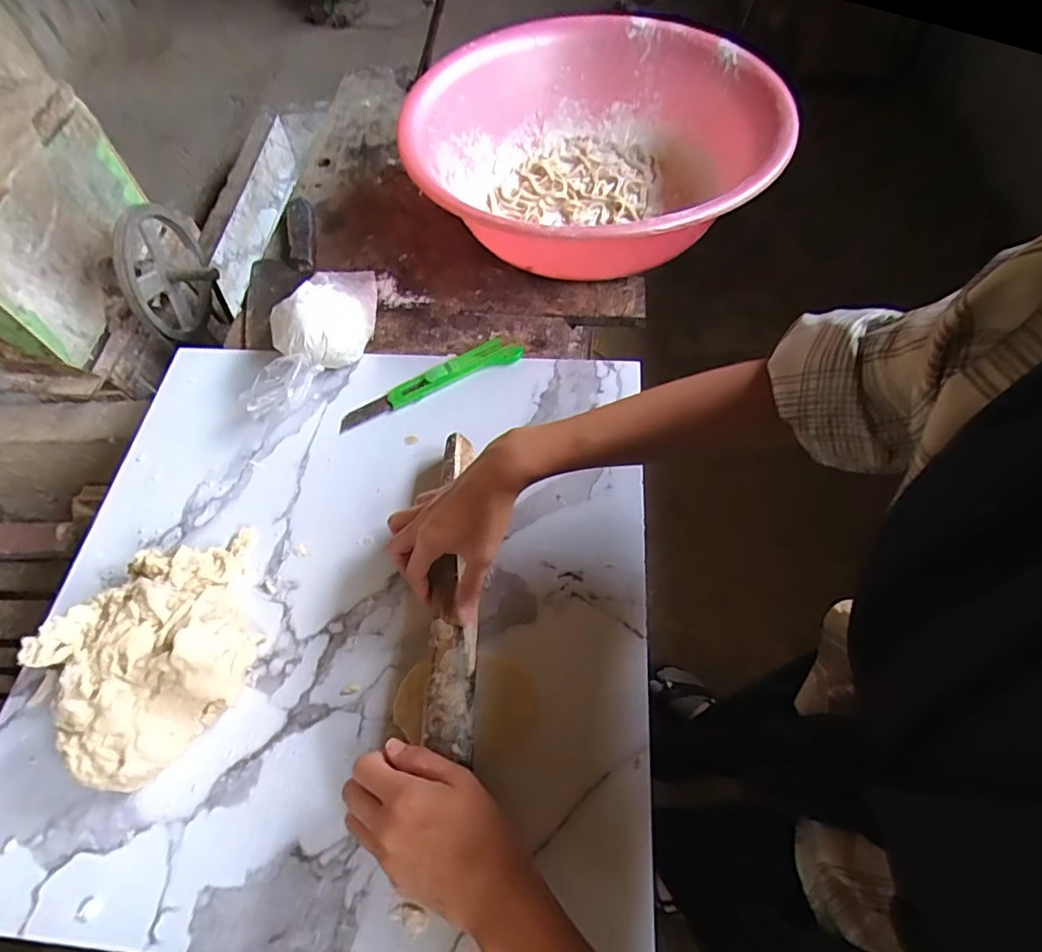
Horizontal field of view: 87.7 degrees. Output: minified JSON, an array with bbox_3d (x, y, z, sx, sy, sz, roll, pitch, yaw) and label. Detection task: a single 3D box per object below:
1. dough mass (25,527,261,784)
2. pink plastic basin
[{"bbox_3d":[-0.271,0.127,0.404,0.126,0.065,0.160,-20,61,-10],"label":"dough mass"},{"bbox_3d":[0.088,-0.387,0.648,0.407,0.133,0.460,25,64,16],"label":"pink plastic basin"}]

